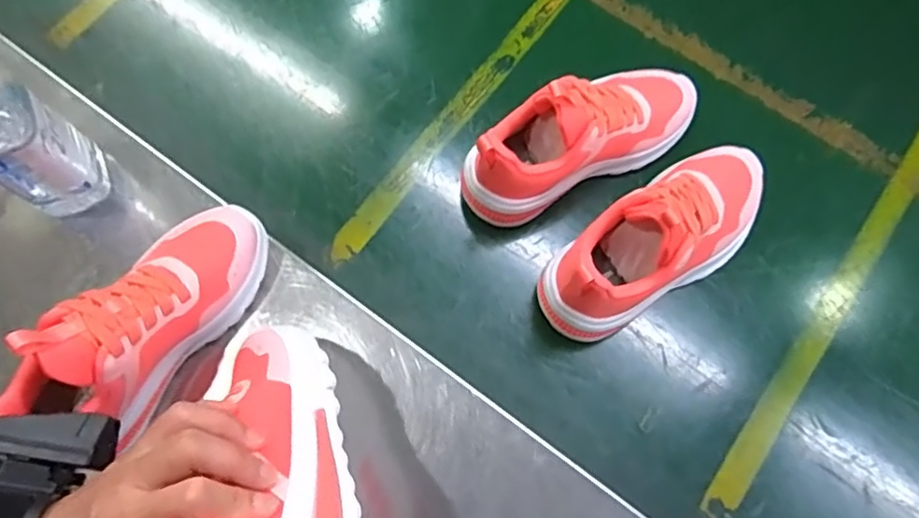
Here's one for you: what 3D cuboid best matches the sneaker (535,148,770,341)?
[{"bbox_3d":[0.160,-0.016,0.482,0.210,0.108,0.080,-35,77,-8],"label":"sneaker"}]

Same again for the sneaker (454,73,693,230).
[{"bbox_3d":[0.101,-0.101,0.508,0.211,0.107,0.070,-28,76,-7],"label":"sneaker"}]

